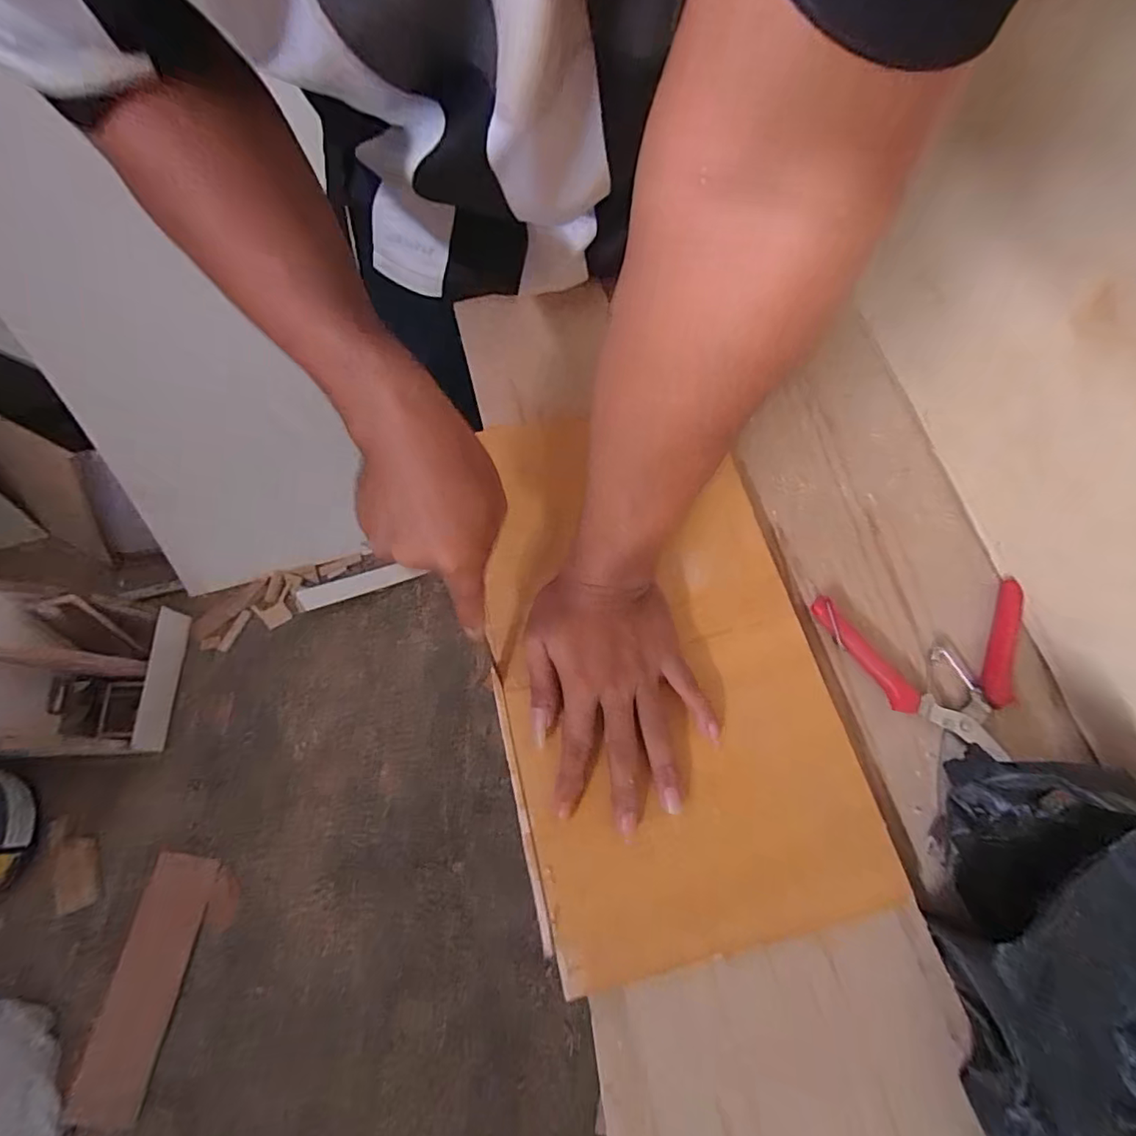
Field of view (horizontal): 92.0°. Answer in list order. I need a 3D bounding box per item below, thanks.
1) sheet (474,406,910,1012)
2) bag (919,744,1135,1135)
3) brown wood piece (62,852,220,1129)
[{"bbox_3d":[0.057,0.051,0.412,0.225,0.011,0.405,-13,68,-1],"label":"sheet"},{"bbox_3d":[0.300,0.231,0.291,0.159,0.068,0.246,-3,67,0],"label":"bag"},{"bbox_3d":[-0.752,0.733,0.979,0.124,0.023,0.389,5,67,3],"label":"brown wood piece"}]

